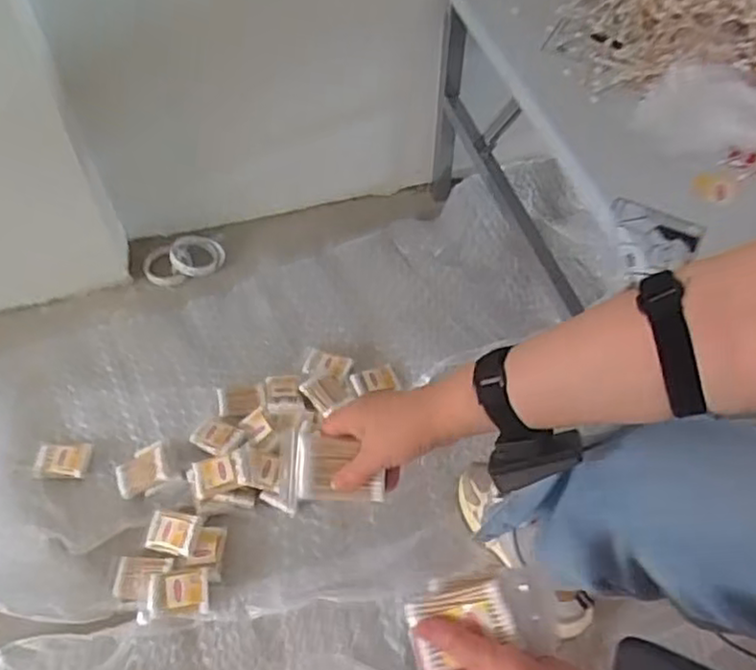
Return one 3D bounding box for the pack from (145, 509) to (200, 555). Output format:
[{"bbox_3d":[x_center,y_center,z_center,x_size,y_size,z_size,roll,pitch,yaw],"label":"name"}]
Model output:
[{"bbox_3d":[-0.286,0.273,0.965,0.070,0.021,0.054,9,55,5],"label":"pack"}]

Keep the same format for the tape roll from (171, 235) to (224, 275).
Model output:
[{"bbox_3d":[-0.335,-0.152,1.288,0.096,0.024,0.102,1,54,-1],"label":"tape roll"}]

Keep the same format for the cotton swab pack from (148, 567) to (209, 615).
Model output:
[{"bbox_3d":[-0.263,0.337,0.919,0.076,0.036,0.055,-5,55,-5],"label":"cotton swab pack"}]

